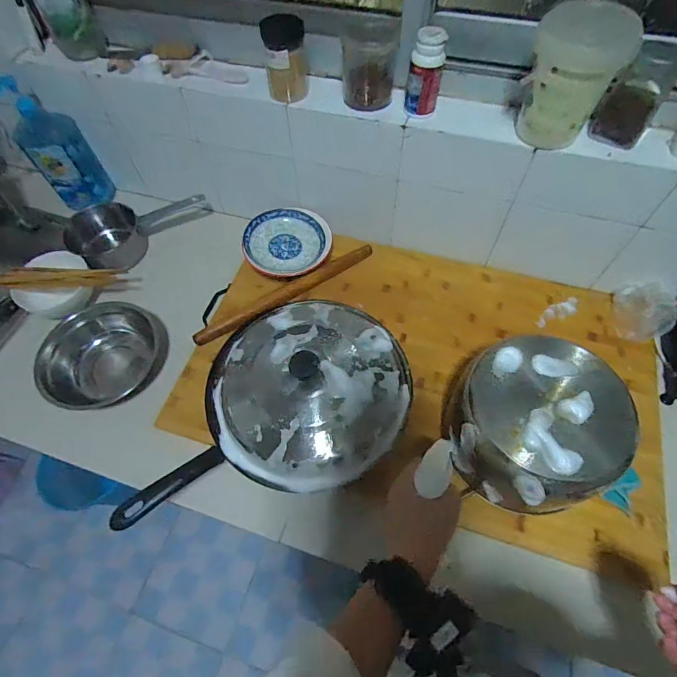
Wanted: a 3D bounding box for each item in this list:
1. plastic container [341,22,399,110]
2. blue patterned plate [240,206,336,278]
[{"bbox_3d":[0.049,-0.430,0.639,0.084,0.092,0.073,2,61,3],"label":"plastic container"},{"bbox_3d":[-0.102,-0.197,0.820,0.170,0.034,0.159,-1,61,1],"label":"blue patterned plate"}]

